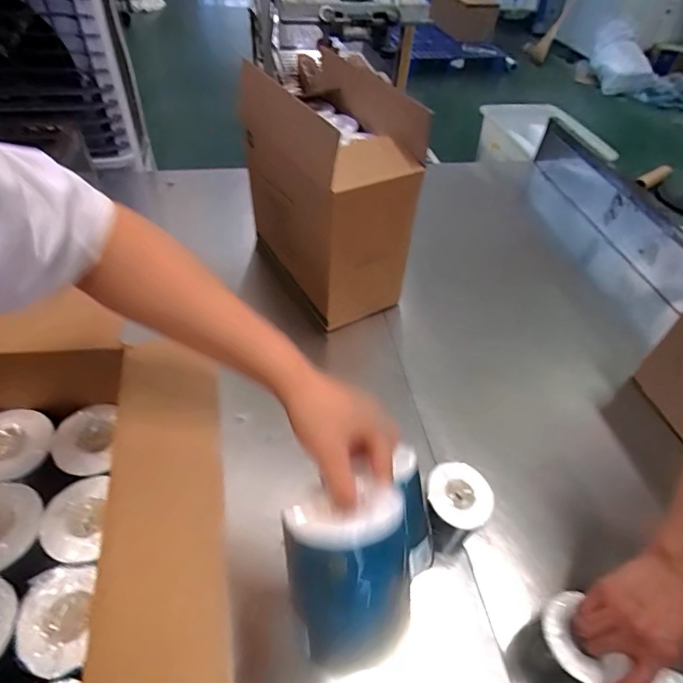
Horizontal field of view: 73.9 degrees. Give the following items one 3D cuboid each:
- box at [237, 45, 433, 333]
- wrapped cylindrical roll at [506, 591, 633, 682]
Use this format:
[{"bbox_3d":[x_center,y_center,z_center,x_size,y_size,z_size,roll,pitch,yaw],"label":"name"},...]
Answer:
[{"bbox_3d":[-0.028,-0.316,0.963,0.223,0.396,0.391,-22,54,-21],"label":"box"},{"bbox_3d":[0.271,0.388,0.575,0.091,0.127,0.089,2,49,-2],"label":"wrapped cylindrical roll"}]

